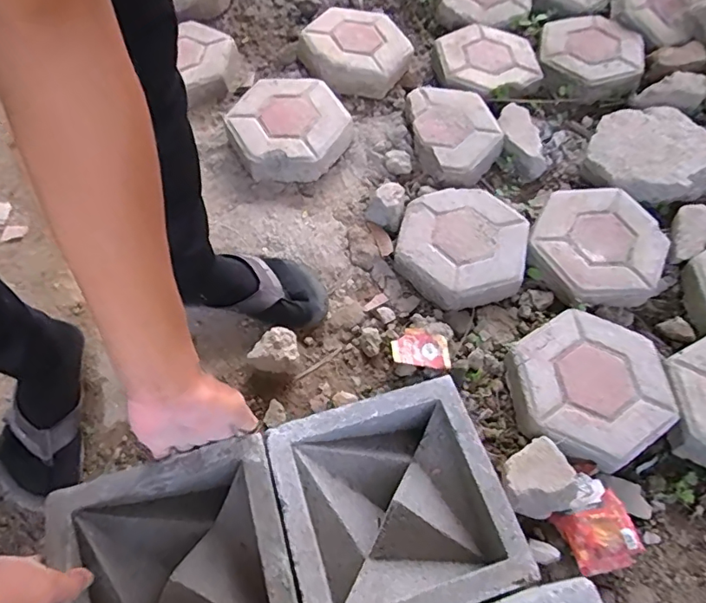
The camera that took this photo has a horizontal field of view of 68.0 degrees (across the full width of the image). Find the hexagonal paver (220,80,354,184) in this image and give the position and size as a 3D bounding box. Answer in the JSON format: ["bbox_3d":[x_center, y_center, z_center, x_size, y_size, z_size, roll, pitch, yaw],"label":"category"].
[{"bbox_3d":[-0.109,-0.307,0.933,0.197,0.074,0.187,-27,64,-15],"label":"hexagonal paver"}]

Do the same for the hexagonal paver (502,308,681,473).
[{"bbox_3d":[0.326,0.117,0.722,0.226,0.043,0.203,-28,64,-15],"label":"hexagonal paver"}]

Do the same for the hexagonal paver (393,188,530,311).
[{"bbox_3d":[0.171,-0.087,0.838,0.194,0.049,0.199,11,61,6],"label":"hexagonal paver"}]

